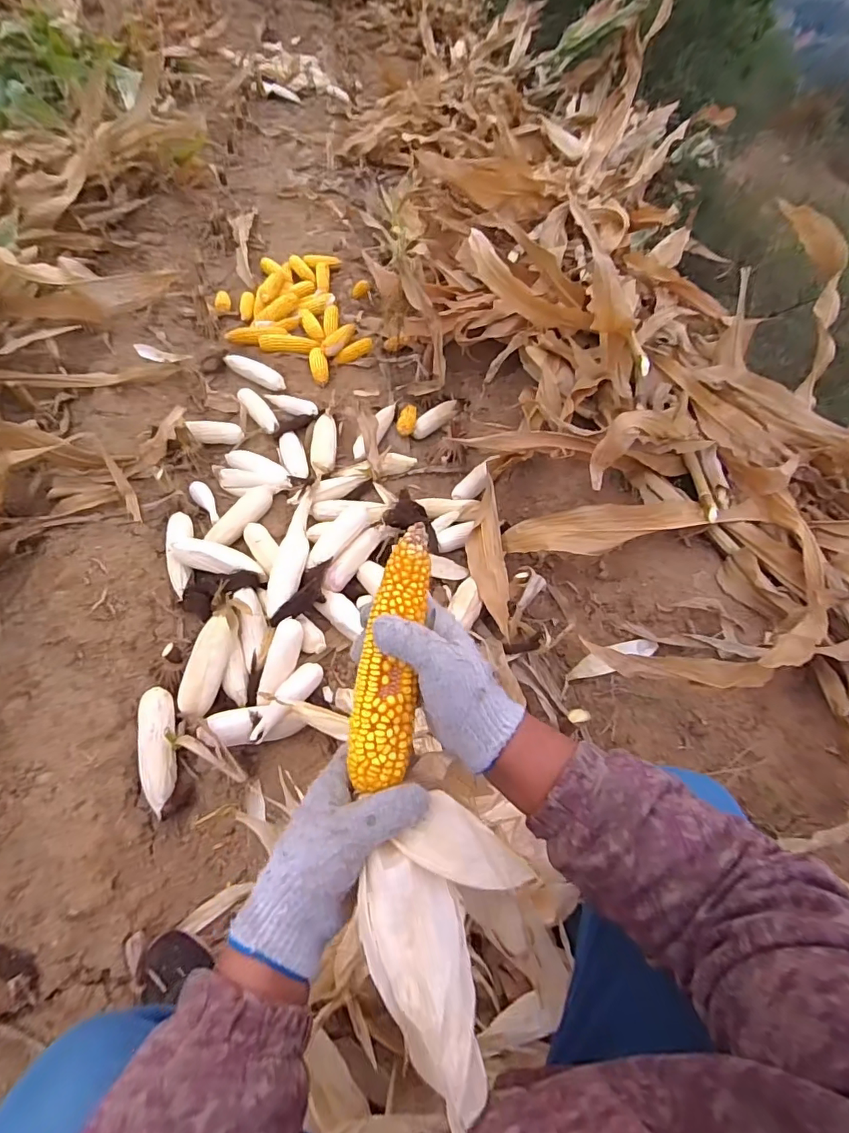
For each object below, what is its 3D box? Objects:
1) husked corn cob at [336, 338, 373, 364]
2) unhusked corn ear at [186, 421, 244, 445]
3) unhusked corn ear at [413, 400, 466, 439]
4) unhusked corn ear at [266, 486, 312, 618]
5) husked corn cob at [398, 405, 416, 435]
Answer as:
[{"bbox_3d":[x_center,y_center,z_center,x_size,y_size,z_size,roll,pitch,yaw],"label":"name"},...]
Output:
[{"bbox_3d":[-0.224,-0.665,1.539,0.127,0.037,0.040,-20,54,18],"label":"husked corn cob"},{"bbox_3d":[-0.545,-0.348,1.278,0.138,0.052,0.047,-3,52,-36],"label":"unhusked corn ear"},{"bbox_3d":[0.038,-0.426,1.419,0.184,0.040,0.067,-38,65,-7],"label":"unhusked corn ear"},{"bbox_3d":[-0.274,-0.034,1.042,0.064,0.053,0.339,5,55,-1],"label":"unhusked corn ear"},{"bbox_3d":[-0.048,-0.398,1.350,0.050,0.039,0.097,3,65,0],"label":"husked corn cob"}]

